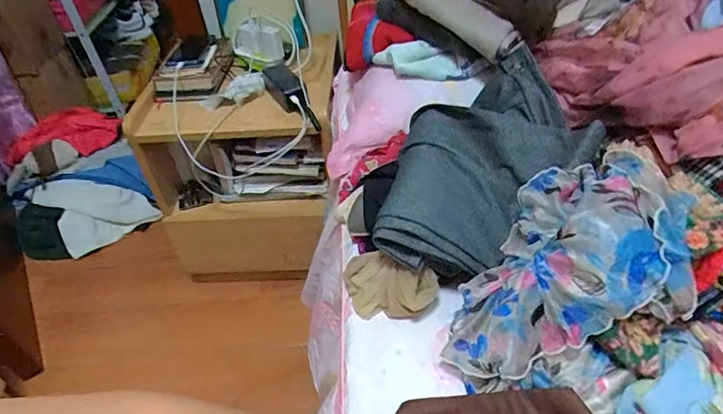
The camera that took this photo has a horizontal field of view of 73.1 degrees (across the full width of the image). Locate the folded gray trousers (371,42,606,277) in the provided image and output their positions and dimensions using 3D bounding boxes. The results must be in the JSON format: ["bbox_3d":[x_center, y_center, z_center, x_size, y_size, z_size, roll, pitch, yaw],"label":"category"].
[{"bbox_3d":[0.168,-0.074,0.648,0.249,0.103,0.366,8,45,15],"label":"folded gray trousers"}]

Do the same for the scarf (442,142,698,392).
[{"bbox_3d":[0.205,0.062,0.515,0.237,0.146,0.168,-10,43,-4],"label":"scarf"}]

